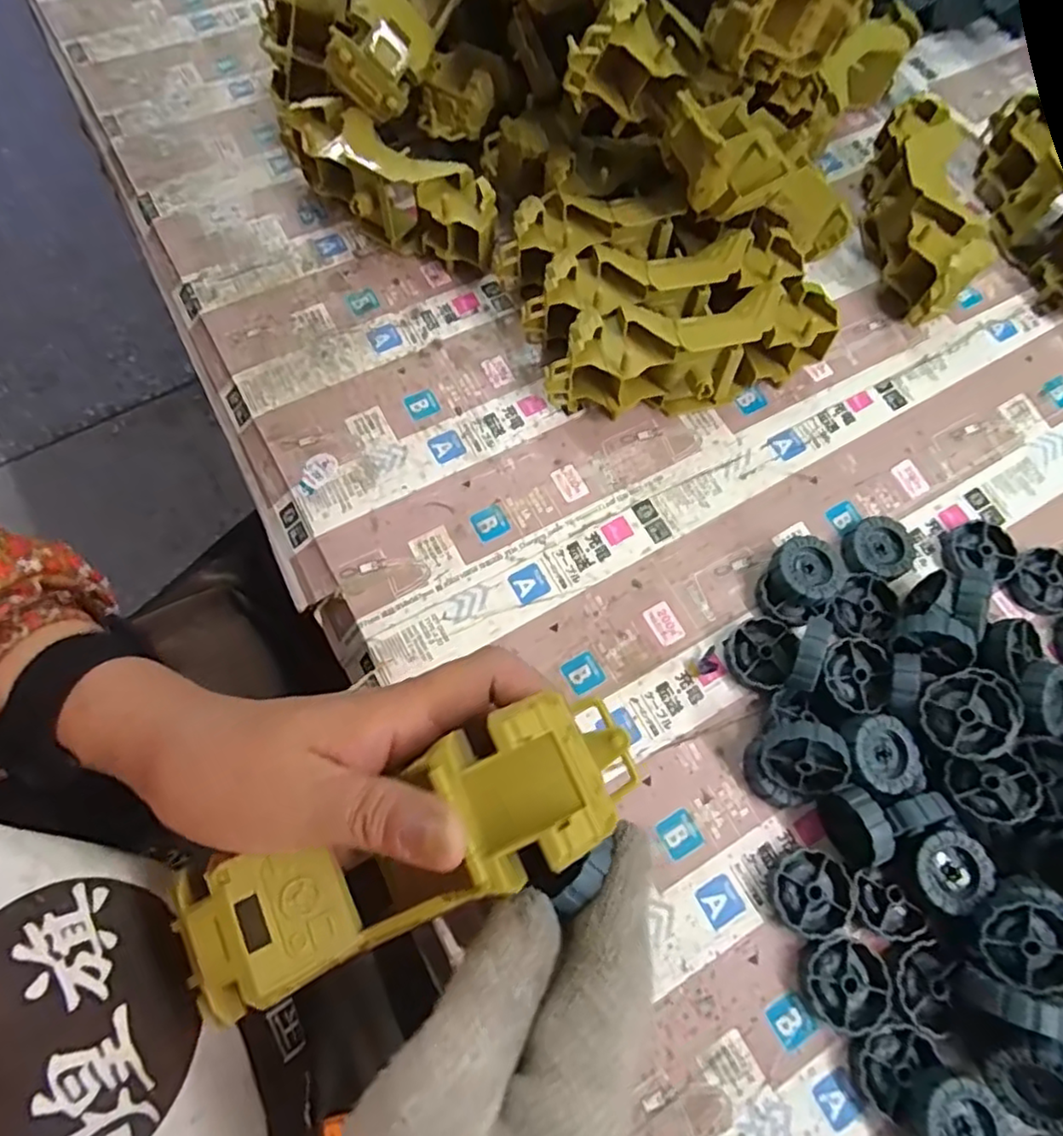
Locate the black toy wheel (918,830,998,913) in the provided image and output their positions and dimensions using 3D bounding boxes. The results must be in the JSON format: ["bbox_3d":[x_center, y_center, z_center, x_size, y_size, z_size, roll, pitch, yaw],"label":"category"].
[{"bbox_3d":[0.203,0.146,0.308,0.036,0.010,0.032,-28,74,-11],"label":"black toy wheel"}]

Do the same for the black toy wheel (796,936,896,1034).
[{"bbox_3d":[0.151,0.200,0.305,0.039,0.010,0.038,1,70,-2],"label":"black toy wheel"}]

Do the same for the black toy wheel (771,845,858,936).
[{"bbox_3d":[0.140,0.162,0.318,0.040,0.011,0.038,1,70,-2],"label":"black toy wheel"}]

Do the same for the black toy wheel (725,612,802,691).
[{"bbox_3d":[0.129,0.047,0.355,0.036,0.011,0.041,38,73,11],"label":"black toy wheel"}]

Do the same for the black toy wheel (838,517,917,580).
[{"bbox_3d":[0.205,-0.010,0.376,0.041,0.013,0.036,-12,71,-6],"label":"black toy wheel"}]

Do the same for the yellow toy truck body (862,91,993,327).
[{"bbox_3d":[0.264,-0.245,0.439,0.049,0.054,0.178,6,70,0],"label":"yellow toy truck body"}]

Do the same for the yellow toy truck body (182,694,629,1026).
[{"bbox_3d":[-0.043,0.098,0.218,0.164,0.033,0.049,-29,73,3],"label":"yellow toy truck body"}]

